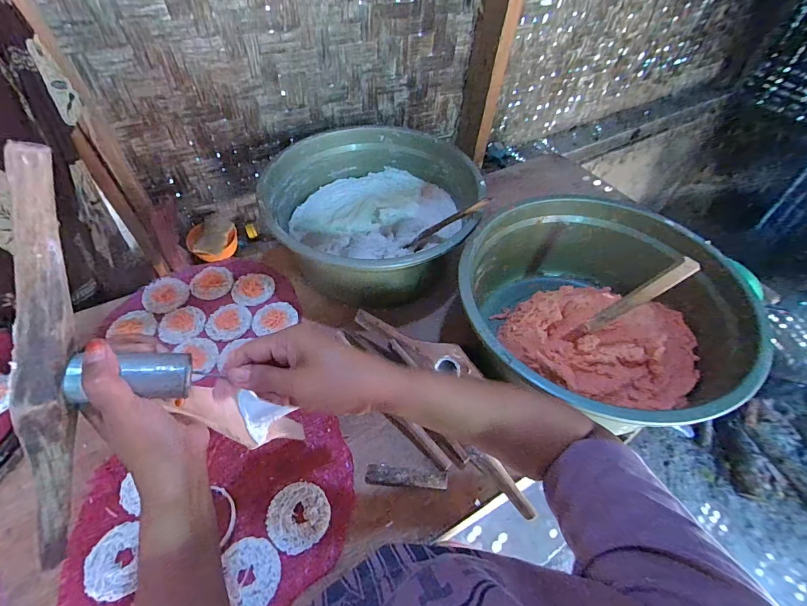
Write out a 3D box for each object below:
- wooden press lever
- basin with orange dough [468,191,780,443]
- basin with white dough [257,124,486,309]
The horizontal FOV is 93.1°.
[{"bbox_3d":[-0.227,0.055,0.243,0.025,0.290,0.037,14,15,10],"label":"wooden press lever"},{"bbox_3d":[0.296,0.023,0.630,0.418,0.192,0.395,1,51,-1],"label":"basin with orange dough"},{"bbox_3d":[-0.040,-0.188,0.788,0.399,0.169,0.367,1,51,-1],"label":"basin with white dough"}]

